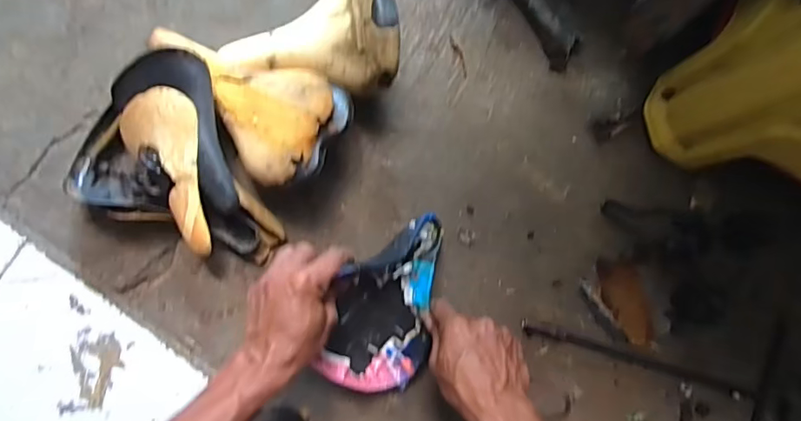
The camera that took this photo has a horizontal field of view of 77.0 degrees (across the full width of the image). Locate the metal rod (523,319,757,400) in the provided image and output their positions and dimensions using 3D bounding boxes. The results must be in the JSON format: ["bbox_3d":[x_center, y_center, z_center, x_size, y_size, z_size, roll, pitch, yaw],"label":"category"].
[{"bbox_3d":[0.274,0.174,0.581,0.272,0.011,0.015,17,87,2],"label":"metal rod"}]

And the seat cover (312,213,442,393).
[{"bbox_3d":[-0.013,0.102,0.555,0.106,0.095,0.200,15,87,2],"label":"seat cover"}]

